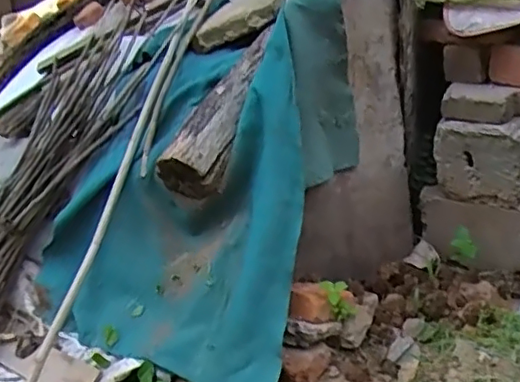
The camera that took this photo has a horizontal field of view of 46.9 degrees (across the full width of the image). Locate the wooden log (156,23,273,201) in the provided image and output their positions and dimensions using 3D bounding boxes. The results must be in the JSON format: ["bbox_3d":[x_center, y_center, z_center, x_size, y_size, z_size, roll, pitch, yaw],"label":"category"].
[{"bbox_3d":[-0.081,-0.193,1.354,0.135,0.129,0.423,12,67,39],"label":"wooden log"}]

